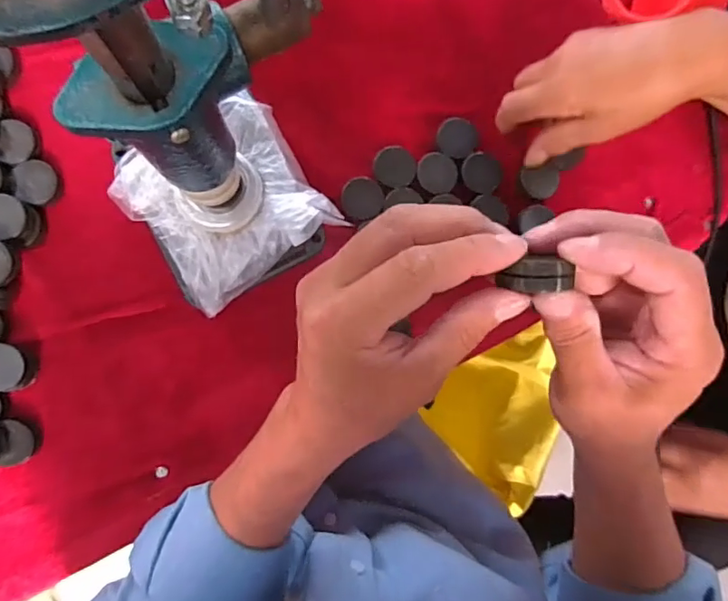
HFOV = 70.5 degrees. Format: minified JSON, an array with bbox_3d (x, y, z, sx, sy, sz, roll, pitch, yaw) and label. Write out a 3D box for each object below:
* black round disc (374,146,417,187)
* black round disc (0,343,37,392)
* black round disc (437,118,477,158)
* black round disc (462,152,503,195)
[{"bbox_3d":[0.025,-0.107,0.416,0.032,0.008,0.033,0,88,-5],"label":"black round disc"},{"bbox_3d":[-0.252,0.047,0.362,0.037,0.010,0.033,5,91,-30],"label":"black round disc"},{"bbox_3d":[0.077,-0.133,0.421,0.032,0.005,0.032,0,88,-5],"label":"black round disc"},{"bbox_3d":[0.096,-0.104,0.419,0.033,0.005,0.034,0,88,-5],"label":"black round disc"}]

